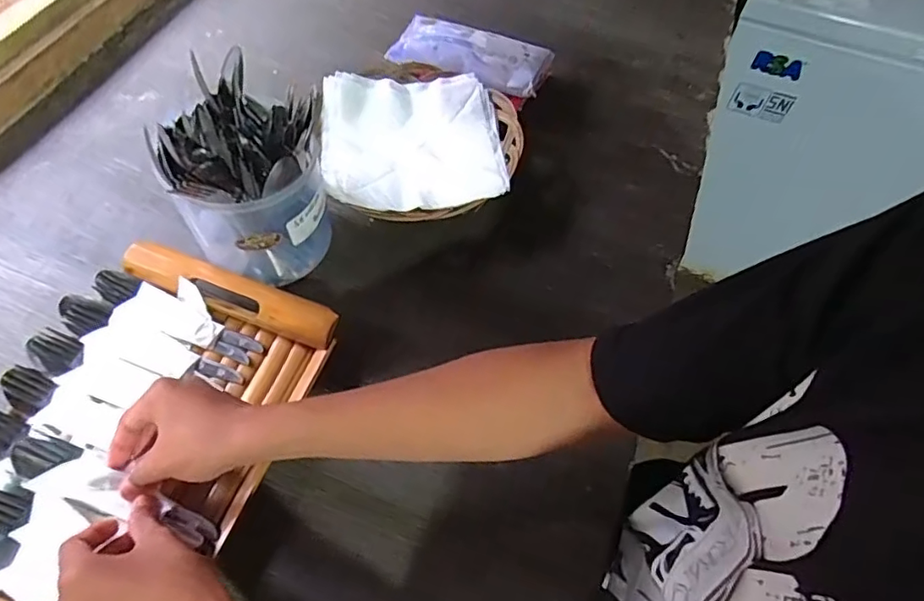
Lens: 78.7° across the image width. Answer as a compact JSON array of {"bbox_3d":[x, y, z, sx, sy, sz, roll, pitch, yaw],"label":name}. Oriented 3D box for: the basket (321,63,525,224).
[{"bbox_3d":[-0.048,-0.189,0.669,0.223,0.052,0.241,-1,60,-4],"label":"basket"}]

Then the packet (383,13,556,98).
[{"bbox_3d":[0.011,-0.319,0.721,0.197,0.027,0.092,16,60,6],"label":"packet"}]

